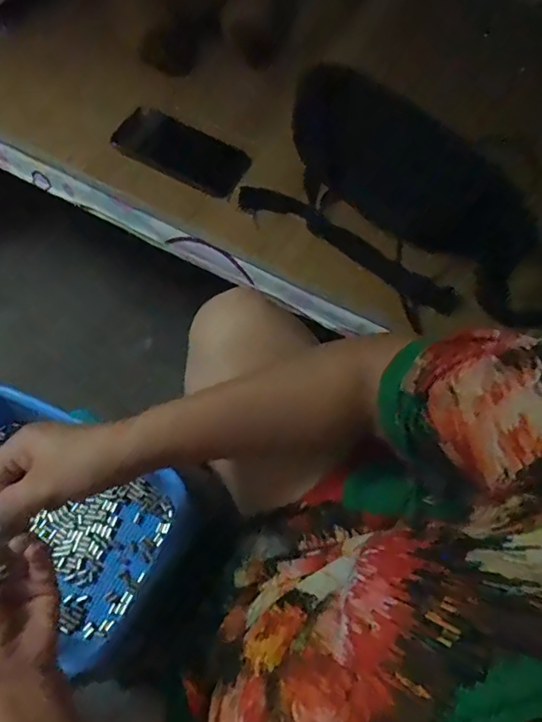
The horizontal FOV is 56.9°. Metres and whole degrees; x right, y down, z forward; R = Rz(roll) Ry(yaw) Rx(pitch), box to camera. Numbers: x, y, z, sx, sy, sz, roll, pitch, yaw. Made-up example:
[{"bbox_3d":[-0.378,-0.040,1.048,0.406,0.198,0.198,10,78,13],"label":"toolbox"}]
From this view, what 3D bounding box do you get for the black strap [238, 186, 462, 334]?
[{"bbox_3d":[0.081,-0.130,0.585,0.286,0.034,0.054,33,67,13],"label":"black strap"}]

